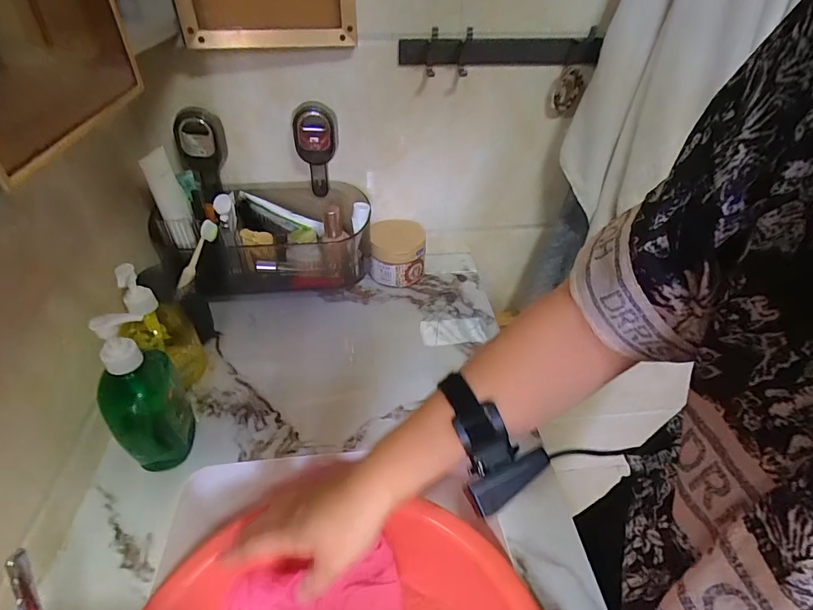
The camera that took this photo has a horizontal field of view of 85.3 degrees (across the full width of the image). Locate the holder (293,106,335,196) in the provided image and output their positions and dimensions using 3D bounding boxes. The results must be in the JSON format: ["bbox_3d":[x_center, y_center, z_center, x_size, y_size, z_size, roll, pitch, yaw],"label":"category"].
[{"bbox_3d":[-0.141,-0.232,0.681,0.057,0.137,0.027,-7,40,-9],"label":"holder"}]

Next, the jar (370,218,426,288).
[{"bbox_3d":[-0.017,-0.090,0.747,0.093,0.077,0.100,0,40,-1],"label":"jar"}]

